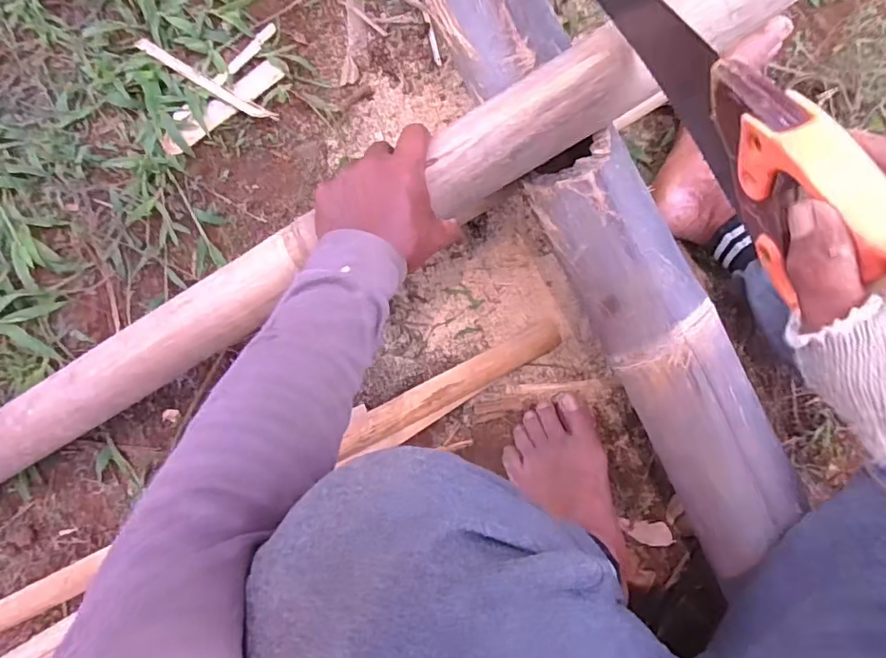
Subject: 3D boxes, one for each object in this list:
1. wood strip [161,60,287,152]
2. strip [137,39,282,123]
[{"bbox_3d":[-0.243,-0.244,0.610,0.153,0.007,0.027,-41,95,-7],"label":"wood strip"},{"bbox_3d":[-0.266,-0.275,0.609,0.176,0.008,0.017,30,89,4],"label":"strip"}]

